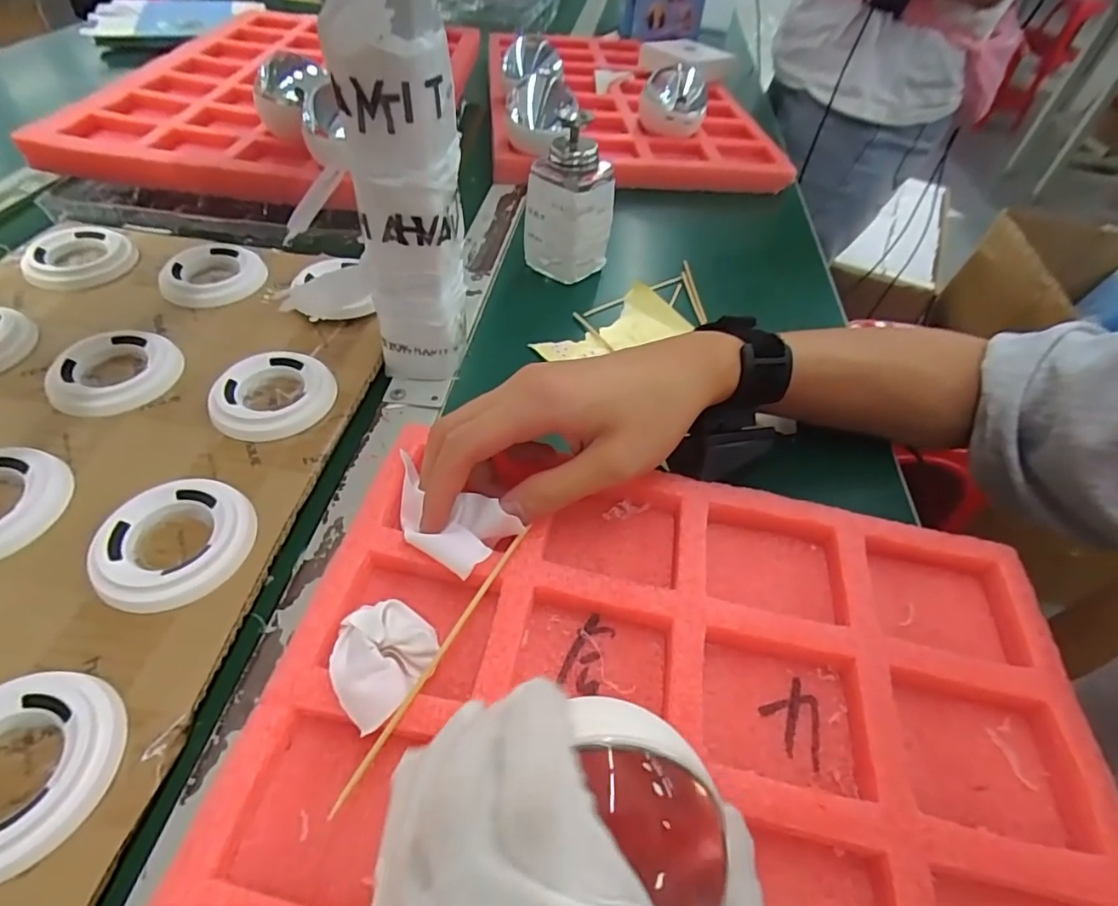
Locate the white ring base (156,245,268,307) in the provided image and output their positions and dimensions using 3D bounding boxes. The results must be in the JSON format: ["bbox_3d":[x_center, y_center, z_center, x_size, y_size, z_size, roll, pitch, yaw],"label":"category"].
[{"bbox_3d":[-0.261,-0.136,0.422,0.070,0.019,0.067,-24,54,-25],"label":"white ring base"}]

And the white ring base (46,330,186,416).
[{"bbox_3d":[-0.275,-0.053,0.347,0.063,0.016,0.067,3,48,-3],"label":"white ring base"}]

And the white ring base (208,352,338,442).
[{"bbox_3d":[-0.175,-0.038,0.342,0.069,0.016,0.061,-11,50,-16],"label":"white ring base"}]

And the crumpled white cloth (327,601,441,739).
[{"bbox_3d":[-0.073,0.083,0.230,0.043,0.009,0.041,-29,76,-43],"label":"crumpled white cloth"}]

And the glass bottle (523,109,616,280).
[{"bbox_3d":[0.011,-0.198,0.454,0.053,0.104,0.058,34,51,25],"label":"glass bottle"}]

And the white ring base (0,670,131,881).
[{"bbox_3d":[-0.205,0.119,0.210,0.067,0.014,0.070,3,48,-3],"label":"white ring base"}]

